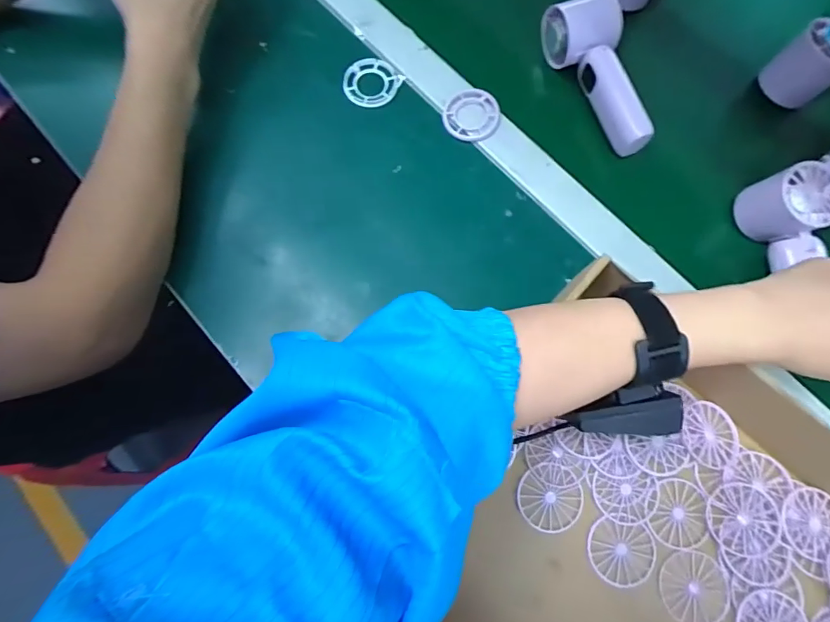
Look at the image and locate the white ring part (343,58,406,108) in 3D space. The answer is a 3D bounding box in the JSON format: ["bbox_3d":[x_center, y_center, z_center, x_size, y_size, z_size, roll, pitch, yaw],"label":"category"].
[{"bbox_3d":[-0.046,-0.228,0.453,0.058,0.007,0.054,0,77,0],"label":"white ring part"}]

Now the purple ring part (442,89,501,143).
[{"bbox_3d":[0.054,-0.187,0.441,0.054,0.006,0.055,0,77,1],"label":"purple ring part"}]

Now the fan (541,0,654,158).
[{"bbox_3d":[0.173,-0.220,0.430,0.050,0.057,0.154,-17,77,-3],"label":"fan"}]

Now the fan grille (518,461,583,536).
[{"bbox_3d":[0.104,0.143,0.352,0.049,0.004,0.048,0,77,0],"label":"fan grille"}]

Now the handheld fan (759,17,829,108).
[{"bbox_3d":[0.406,-0.246,0.433,0.148,0.059,0.053,-27,78,-6],"label":"handheld fan"}]

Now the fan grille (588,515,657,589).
[{"bbox_3d":[0.154,0.181,0.342,0.048,0.004,0.044,10,77,3],"label":"fan grille"}]

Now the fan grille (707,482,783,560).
[{"bbox_3d":[0.247,0.156,0.343,0.049,0.004,0.050,13,77,3],"label":"fan grille"}]

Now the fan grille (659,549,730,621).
[{"bbox_3d":[0.205,0.204,0.336,0.048,0.004,0.049,15,78,4],"label":"fan grille"}]

